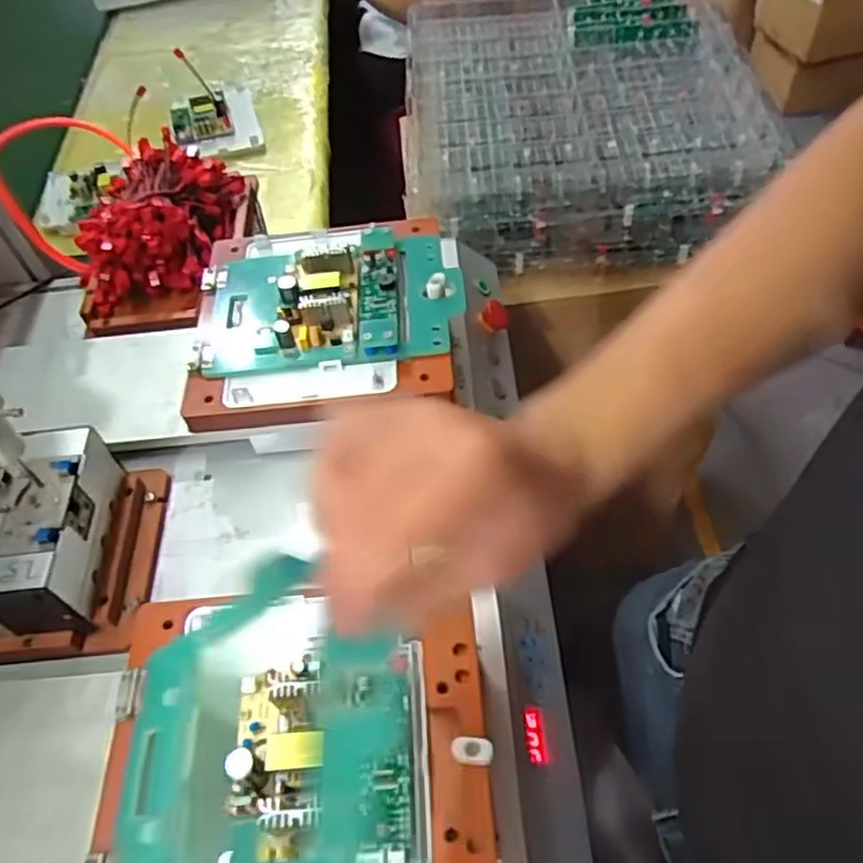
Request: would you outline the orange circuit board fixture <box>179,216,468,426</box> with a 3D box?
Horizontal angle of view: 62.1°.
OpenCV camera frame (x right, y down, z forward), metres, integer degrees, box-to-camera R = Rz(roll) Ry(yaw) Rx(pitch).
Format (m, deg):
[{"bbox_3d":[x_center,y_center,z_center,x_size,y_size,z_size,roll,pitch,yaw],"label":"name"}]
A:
[{"bbox_3d":[-0.082,-0.101,0.559,0.205,0.038,0.192,-5,54,1],"label":"orange circuit board fixture"}]

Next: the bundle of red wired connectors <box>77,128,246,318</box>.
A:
[{"bbox_3d":[-0.268,-0.196,0.675,0.121,0.073,0.177,6,55,9],"label":"bundle of red wired connectors"}]

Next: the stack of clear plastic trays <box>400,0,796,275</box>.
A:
[{"bbox_3d":[0.166,-0.361,0.846,0.369,0.148,0.345,-3,54,3],"label":"stack of clear plastic trays"}]

